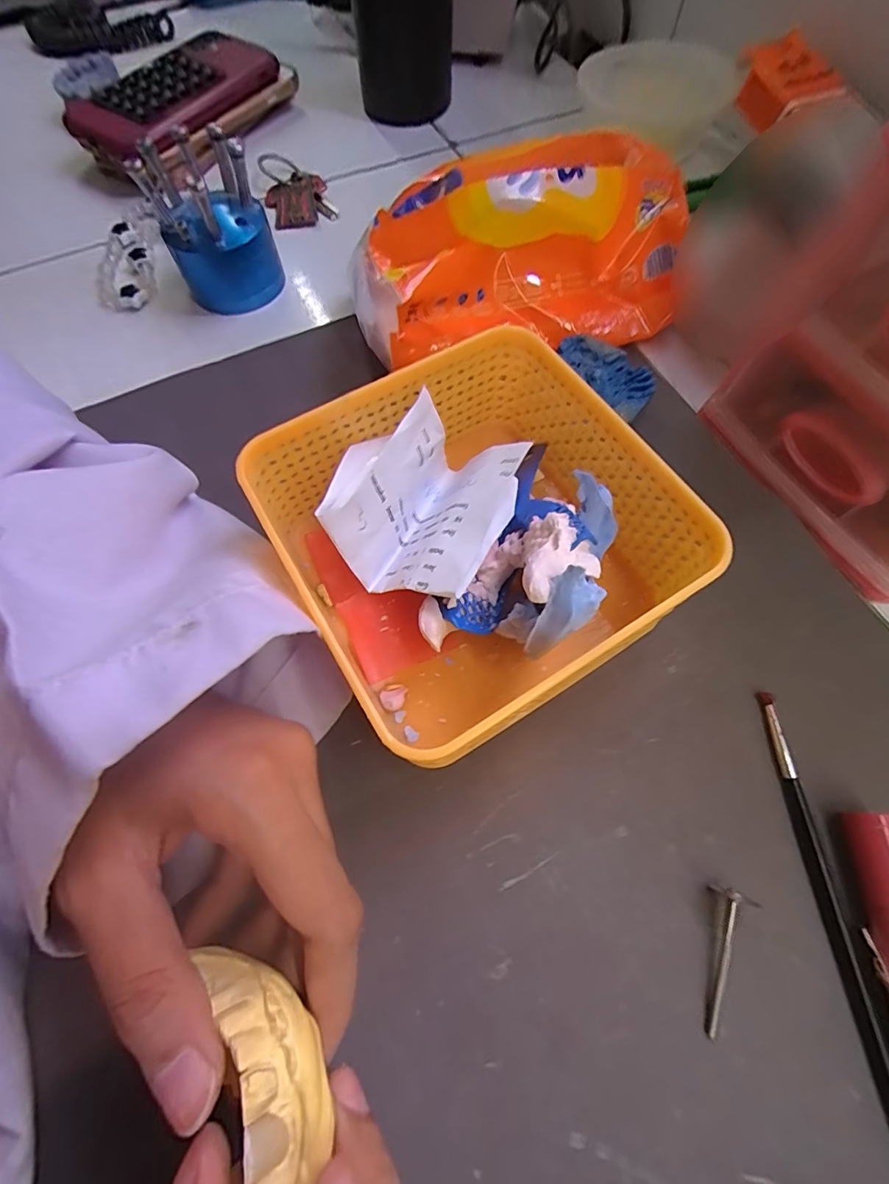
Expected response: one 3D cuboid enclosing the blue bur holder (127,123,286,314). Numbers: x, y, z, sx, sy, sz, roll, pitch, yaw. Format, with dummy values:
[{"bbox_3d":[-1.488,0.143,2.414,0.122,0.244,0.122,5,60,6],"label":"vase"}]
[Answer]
[{"bbox_3d":[-0.131,-0.210,0.269,0.058,0.067,0.059,-20,68,-8],"label":"blue bur holder"}]

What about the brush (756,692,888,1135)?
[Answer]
[{"bbox_3d":[0.136,0.121,0.160,0.007,0.006,0.170,-2,67,-1],"label":"brush"}]

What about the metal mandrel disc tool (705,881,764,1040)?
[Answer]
[{"bbox_3d":[0.094,0.123,0.157,0.009,0.013,0.044,13,69,5],"label":"metal mandrel disc tool"}]

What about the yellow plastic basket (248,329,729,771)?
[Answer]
[{"bbox_3d":[0.012,-0.020,0.188,0.138,0.067,0.129,-30,70,-12],"label":"yellow plastic basket"}]

